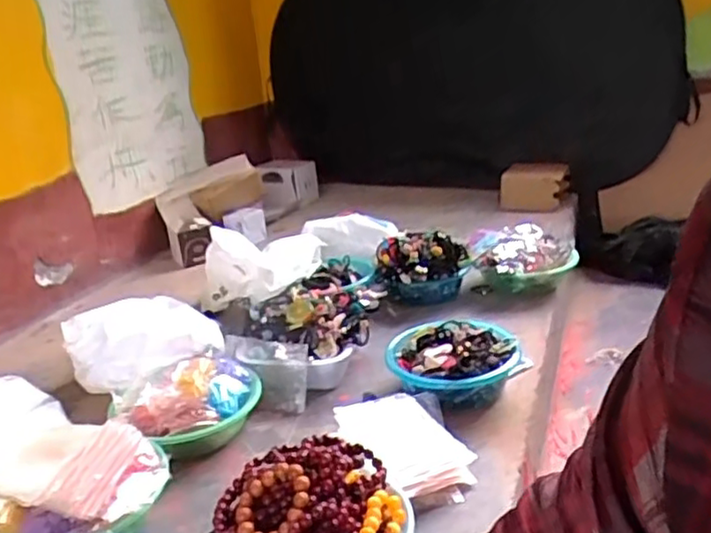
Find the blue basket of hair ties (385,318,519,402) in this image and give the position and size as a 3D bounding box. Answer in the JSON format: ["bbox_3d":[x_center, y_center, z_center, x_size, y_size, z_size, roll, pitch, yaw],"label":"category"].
[{"bbox_3d":[0.165,0.168,1.138,0.216,0.084,0.187,-7,20,-1],"label":"blue basket of hair ties"}]

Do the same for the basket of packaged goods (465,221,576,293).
[{"bbox_3d":[0.377,-0.013,1.519,0.236,0.117,0.189,-4,20,6],"label":"basket of packaged goods"}]

